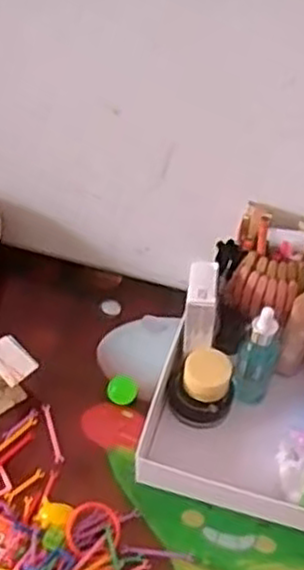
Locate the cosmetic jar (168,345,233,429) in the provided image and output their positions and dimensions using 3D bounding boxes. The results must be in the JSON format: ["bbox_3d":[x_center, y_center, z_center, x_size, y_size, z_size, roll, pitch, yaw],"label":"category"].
[{"bbox_3d":[0.049,0.099,0.713,0.057,0.054,0.054,1,50,-1],"label":"cosmetic jar"}]

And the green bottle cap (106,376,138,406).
[{"bbox_3d":[-0.029,0.106,0.732,0.029,0.025,0.023,-3,50,-4],"label":"green bottle cap"}]

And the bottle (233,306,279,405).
[{"bbox_3d":[0.100,0.071,0.700,0.037,0.113,0.038,13,51,9],"label":"bottle"}]

